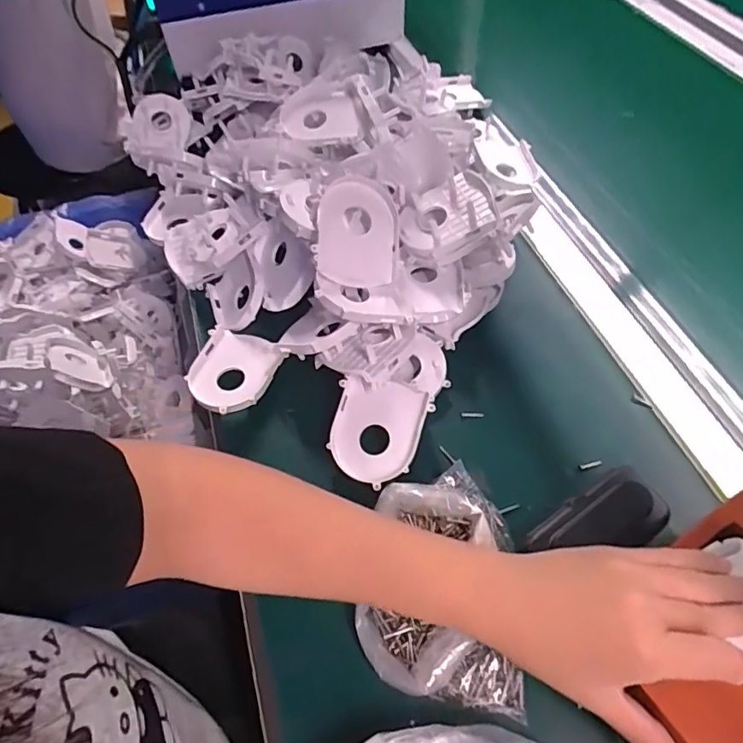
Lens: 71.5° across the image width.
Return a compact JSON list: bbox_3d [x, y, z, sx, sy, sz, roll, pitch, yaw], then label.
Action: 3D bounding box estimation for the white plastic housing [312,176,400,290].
[{"bbox_3d":[-0.011,-0.109,0.407,0.064,0.022,0.081,4,90,-16],"label":"white plastic housing"}]

